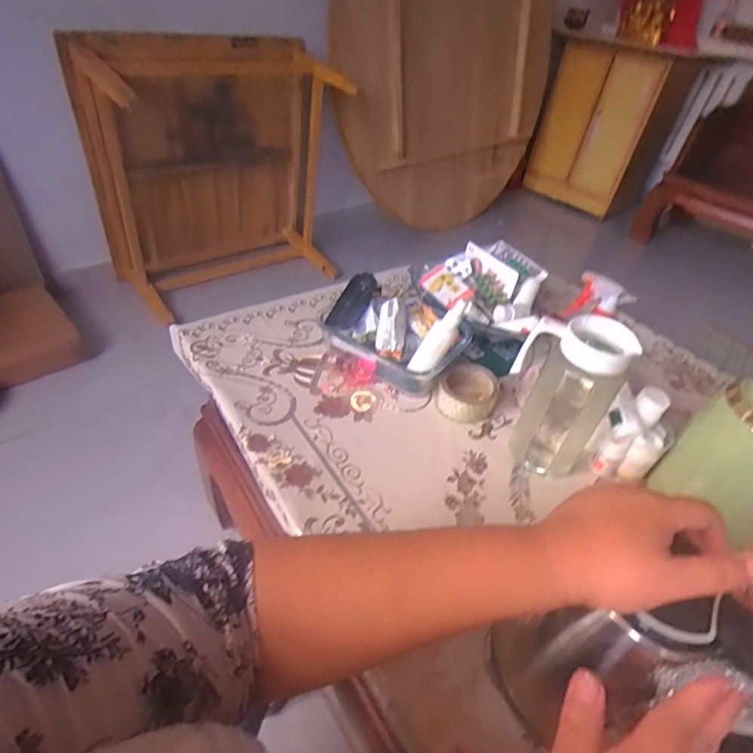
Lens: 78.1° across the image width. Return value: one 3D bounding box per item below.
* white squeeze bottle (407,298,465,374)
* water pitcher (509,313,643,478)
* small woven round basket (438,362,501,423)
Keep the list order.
[{"bbox_3d":[0.089,-0.052,0.650,0.029,0.120,0.032,10,33,-44],"label":"white squeeze bottle"},{"bbox_3d":[0.228,0.023,0.579,0.118,0.203,0.077,31,46,24],"label":"water pitcher"},{"bbox_3d":[0.137,0.024,0.695,0.089,0.041,0.095,13,42,6],"label":"small woven round basket"}]

